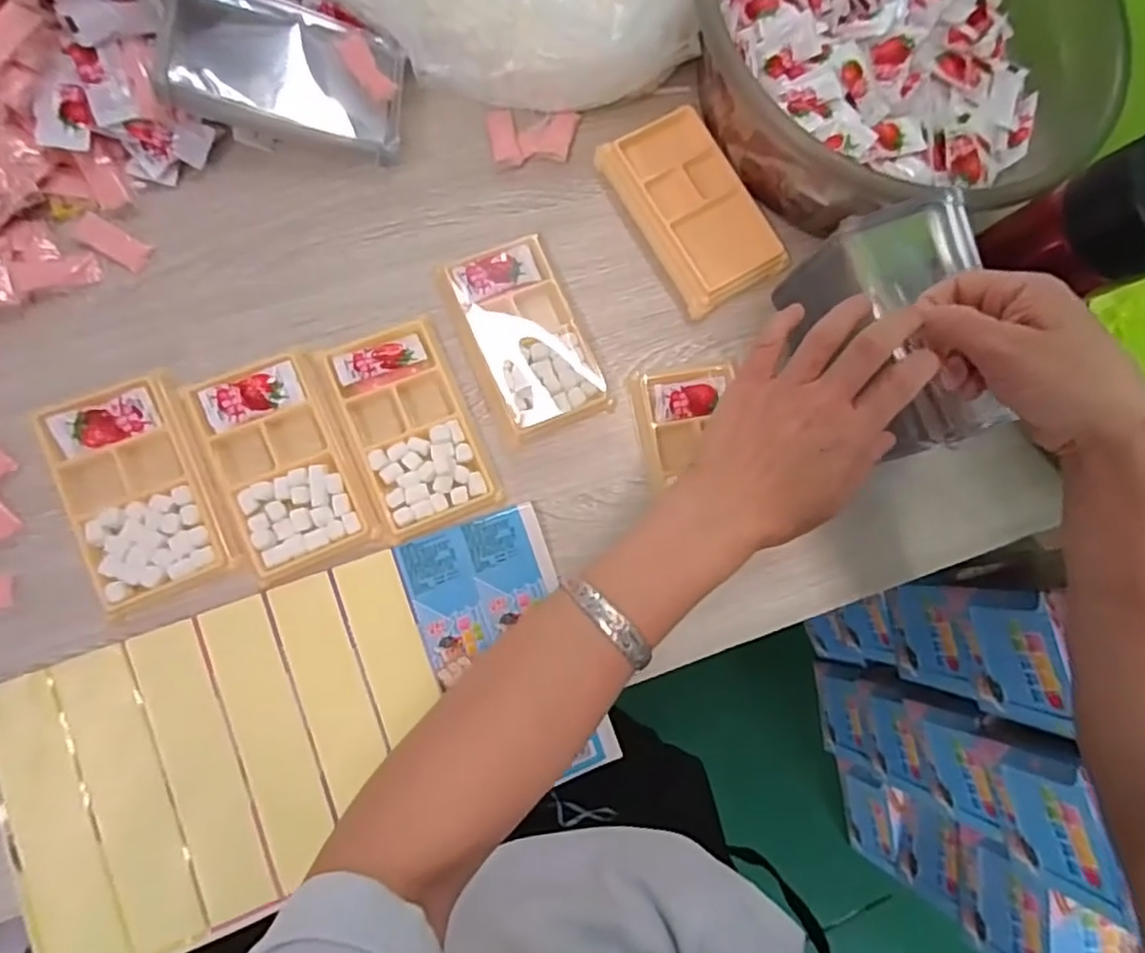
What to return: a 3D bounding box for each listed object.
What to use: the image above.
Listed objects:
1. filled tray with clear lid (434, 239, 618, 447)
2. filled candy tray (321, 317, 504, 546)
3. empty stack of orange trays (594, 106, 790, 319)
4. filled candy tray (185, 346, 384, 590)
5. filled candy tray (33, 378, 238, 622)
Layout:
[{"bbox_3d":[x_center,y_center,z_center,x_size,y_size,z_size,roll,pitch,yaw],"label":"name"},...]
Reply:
[{"bbox_3d":[-0.032,-0.094,0.439,0.072,0.012,0.131,-24,86,-12],"label":"filled tray with clear lid"},{"bbox_3d":[-0.106,-0.032,0.421,0.078,0.011,0.135,-21,85,-12],"label":"filled candy tray"},{"bbox_3d":[0.085,-0.188,0.460,0.076,0.021,0.133,-30,87,-12],"label":"empty stack of orange trays"},{"bbox_3d":[-0.179,-0.008,0.402,0.075,0.010,0.131,-23,85,-12],"label":"filled candy tray"},{"bbox_3d":[-0.258,0.007,0.387,0.075,0.012,0.130,-22,85,-12],"label":"filled candy tray"}]

